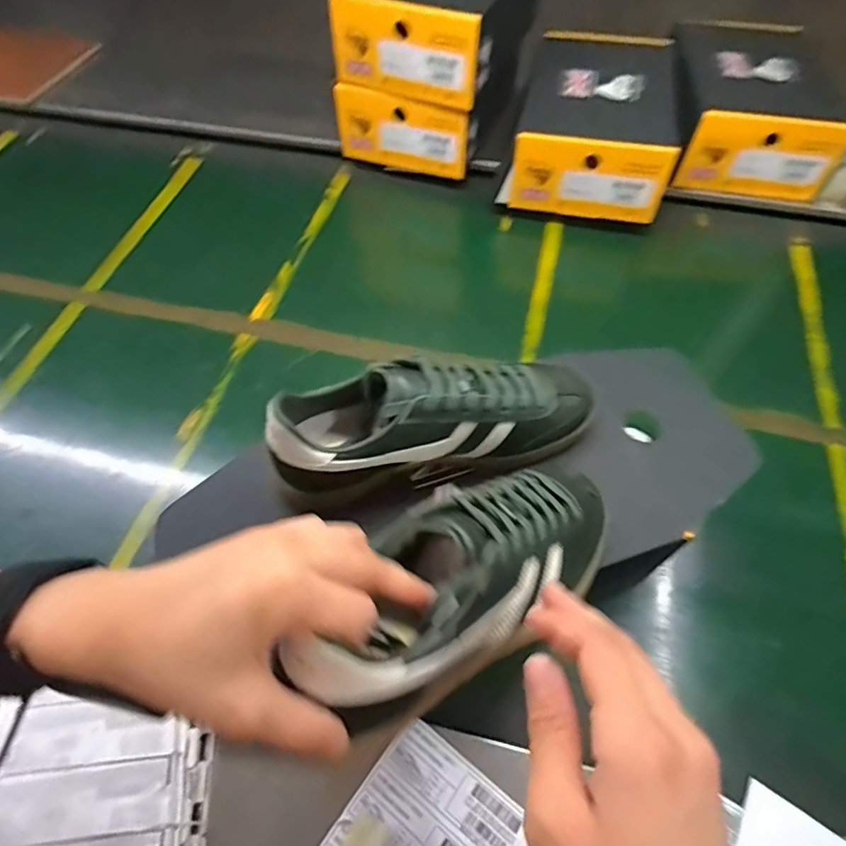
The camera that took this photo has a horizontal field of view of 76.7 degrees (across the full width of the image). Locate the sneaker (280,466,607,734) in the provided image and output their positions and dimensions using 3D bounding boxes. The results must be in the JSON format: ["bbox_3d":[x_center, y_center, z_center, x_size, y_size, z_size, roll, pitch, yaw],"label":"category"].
[{"bbox_3d":[0.033,0.085,0.325,0.247,0.081,0.086,-21,56,-42],"label":"sneaker"}]

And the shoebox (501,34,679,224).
[{"bbox_3d":[0.245,-0.431,0.777,0.225,0.126,0.253,14,59,9],"label":"shoebox"}]

